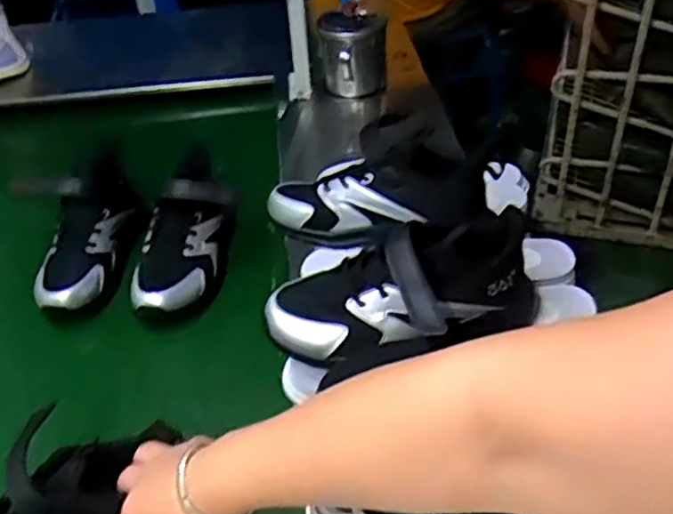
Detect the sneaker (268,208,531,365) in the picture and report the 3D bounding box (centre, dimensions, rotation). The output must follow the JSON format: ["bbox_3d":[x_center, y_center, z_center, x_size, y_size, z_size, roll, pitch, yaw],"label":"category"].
[{"bbox_3d":[0.051,0.034,0.526,0.206,0.102,0.103,-16,41,2],"label":"sneaker"}]

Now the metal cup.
[{"bbox_3d":[0.025,-0.303,1.050,0.079,0.118,0.078,-33,49,-31],"label":"metal cup"}]

